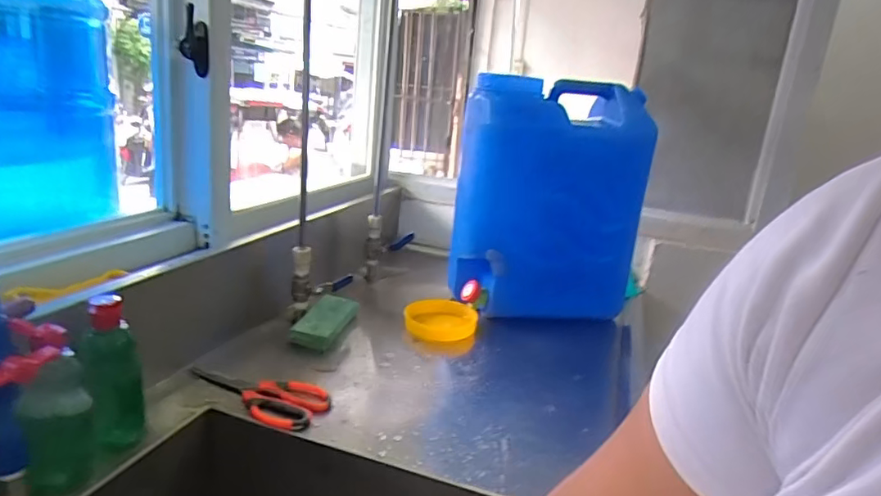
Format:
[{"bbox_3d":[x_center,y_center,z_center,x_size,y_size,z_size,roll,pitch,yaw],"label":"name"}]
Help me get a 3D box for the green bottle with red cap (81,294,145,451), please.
[{"bbox_3d":[-0.337,0.135,0.572,0.048,0.160,0.052,-4,18,-31],"label":"green bottle with red cap"}]

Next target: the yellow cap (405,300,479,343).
[{"bbox_3d":[0.001,0.124,0.963,0.121,0.032,0.118,5,15,-1],"label":"yellow cap"}]

